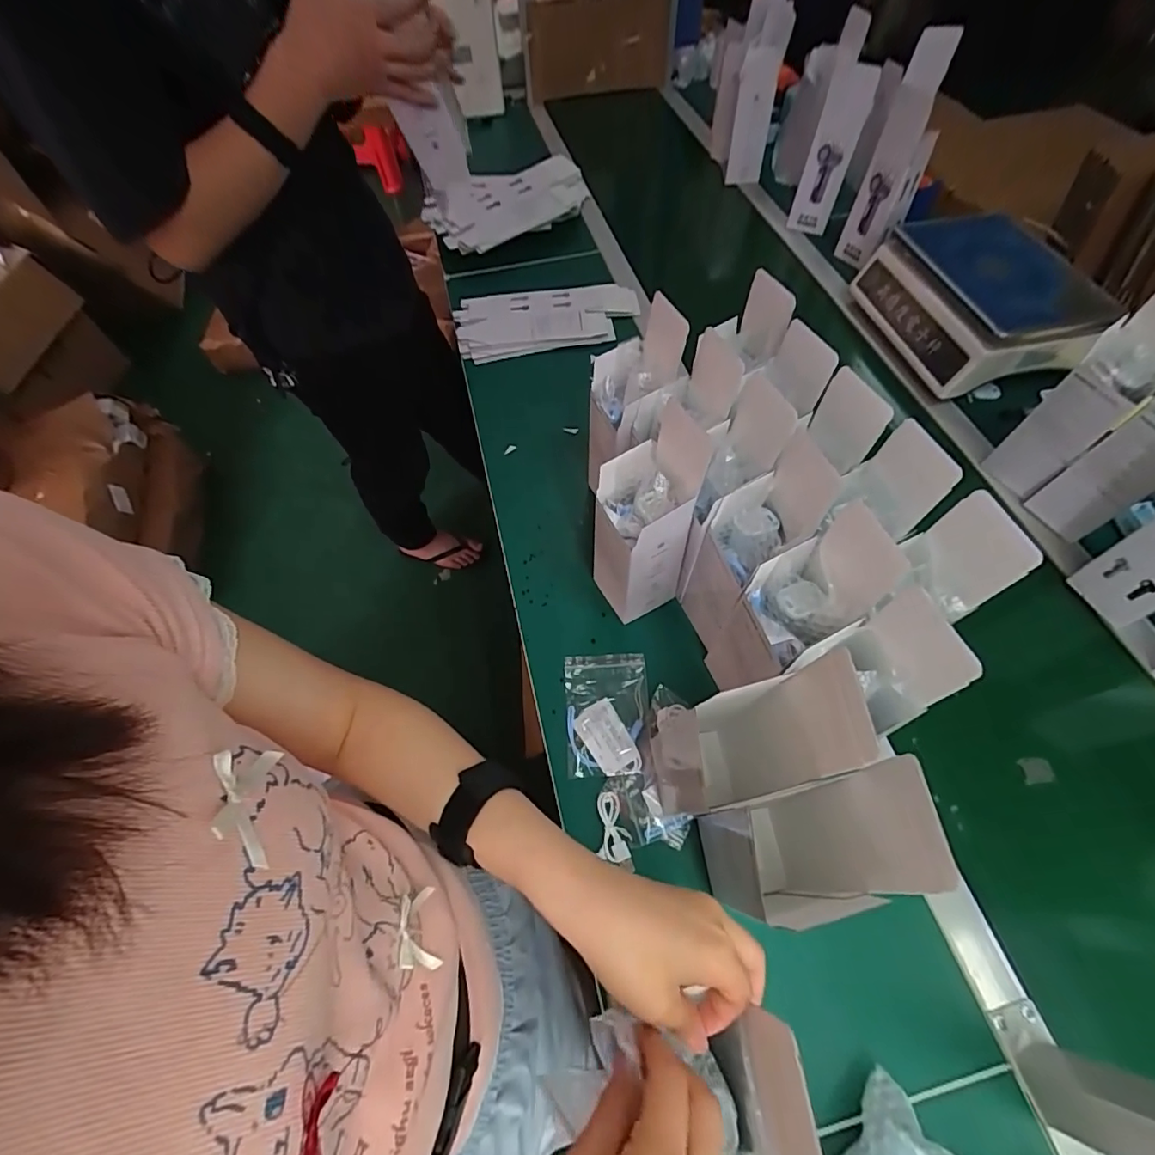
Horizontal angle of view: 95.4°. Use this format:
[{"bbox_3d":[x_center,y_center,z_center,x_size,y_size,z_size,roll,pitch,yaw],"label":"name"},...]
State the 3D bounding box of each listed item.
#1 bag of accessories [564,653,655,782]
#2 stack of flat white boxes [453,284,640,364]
[{"bbox_3d":[0.032,0.141,0.553,0.086,0.013,0.129,-3,59,1],"label":"bag of accessories"},{"bbox_3d":[-0.050,-0.441,0.893,0.306,0.033,0.139,-10,59,-3],"label":"stack of flat white boxes"}]

